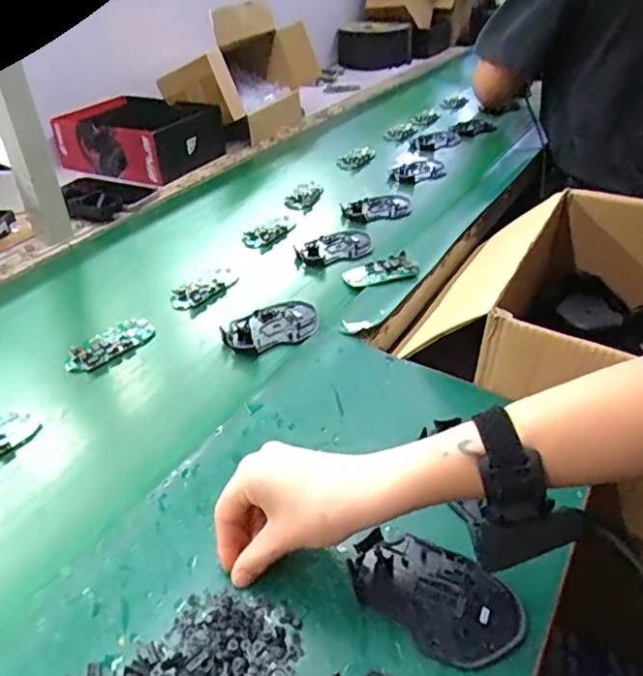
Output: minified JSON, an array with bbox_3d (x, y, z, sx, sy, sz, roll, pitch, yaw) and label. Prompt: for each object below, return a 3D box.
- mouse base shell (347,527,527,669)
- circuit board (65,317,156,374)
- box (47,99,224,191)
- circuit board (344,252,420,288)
[{"bbox_3d":[0.077,0.172,0.403,0.114,0.010,0.072,28,45,32],"label":"mouse base shell"},{"bbox_3d":[-0.227,0.009,0.635,0.042,0.017,0.098,28,45,32],"label":"circuit board"},{"bbox_3d":[-0.323,-0.362,1.055,0.234,0.088,0.202,19,41,26],"label":"box"},{"bbox_3d":[0.075,-0.085,0.743,0.088,0.014,0.045,-9,38,-12],"label":"circuit board"}]

